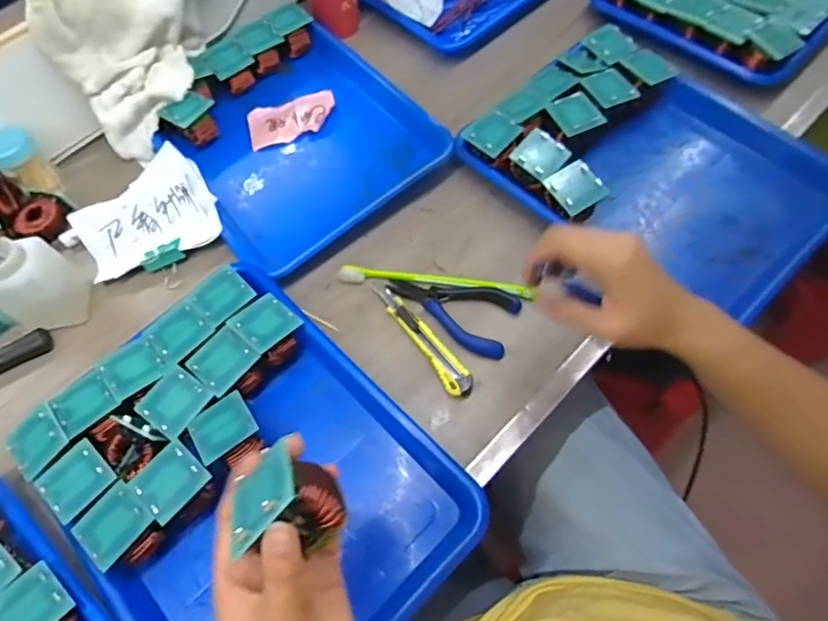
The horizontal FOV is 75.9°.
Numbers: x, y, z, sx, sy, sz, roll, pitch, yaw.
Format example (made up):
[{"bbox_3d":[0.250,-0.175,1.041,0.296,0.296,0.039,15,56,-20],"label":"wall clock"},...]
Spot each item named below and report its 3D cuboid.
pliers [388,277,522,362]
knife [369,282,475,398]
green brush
[{"bbox_3d":[0.031,-0.001,0.488,0.120,0.010,0.061,18,66,12],"label":"pliers"},{"bbox_3d":[0.008,0.022,0.479,0.025,0.012,0.131,-32,66,-12],"label":"knife"},{"bbox_3d":[0.020,-0.027,0.502,0.185,0.012,0.013,7,64,7],"label":"green brush"}]

